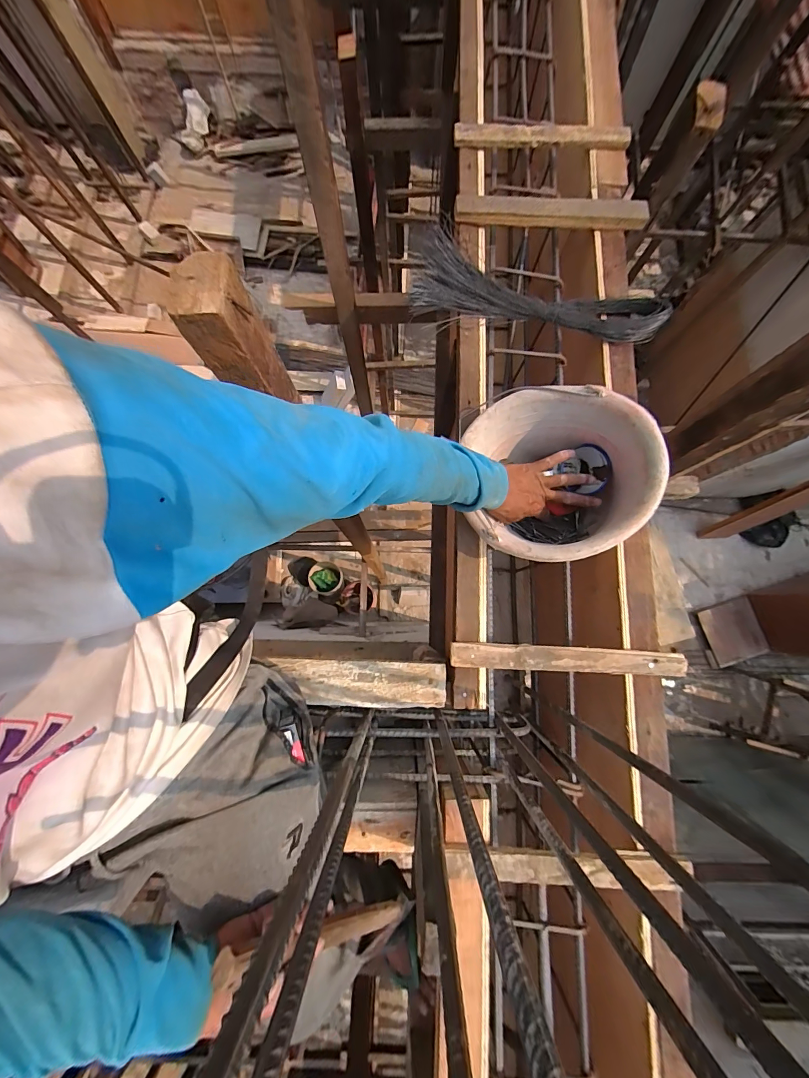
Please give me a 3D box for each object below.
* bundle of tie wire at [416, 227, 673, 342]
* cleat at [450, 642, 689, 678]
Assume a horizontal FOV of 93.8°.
[{"bbox_3d":[0.221,-0.408,0.644,0.422,0.048,0.116,13,80,2],"label":"bundle of tie wire"},{"bbox_3d":[0.234,0.174,0.547,0.331,0.014,0.035,2,79,0],"label":"cleat"}]

